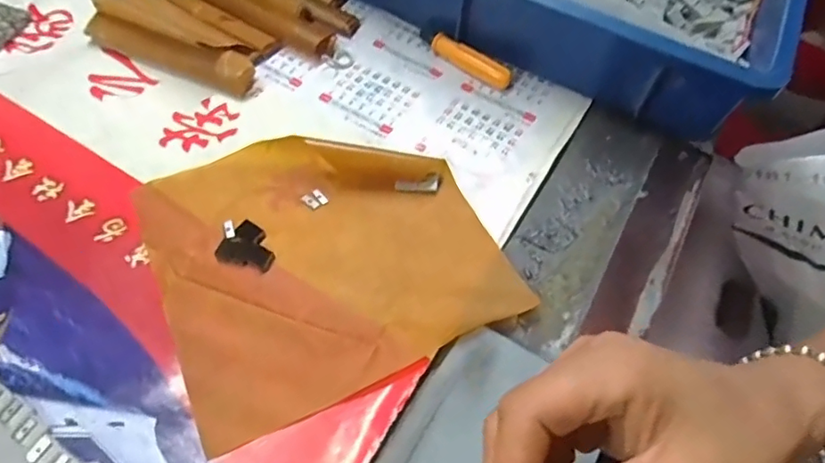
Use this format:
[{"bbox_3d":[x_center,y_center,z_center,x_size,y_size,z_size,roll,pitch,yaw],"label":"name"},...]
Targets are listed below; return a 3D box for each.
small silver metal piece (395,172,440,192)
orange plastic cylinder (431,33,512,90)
[{"bbox_3d":[0.004,-0.033,0.367,0.030,0.007,0.011,1,59,-4],"label":"small silver metal piece"},{"bbox_3d":[0.046,-0.132,0.425,0.068,0.016,0.012,36,63,16],"label":"orange plastic cylinder"}]

